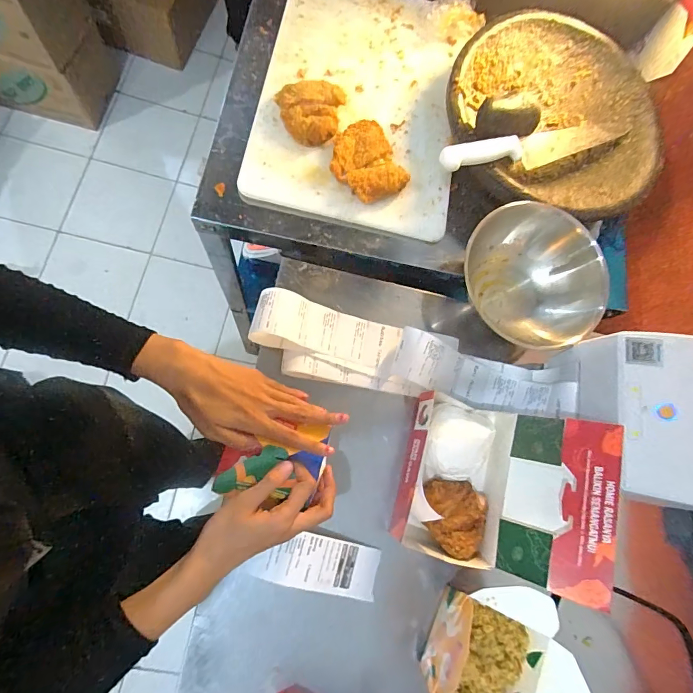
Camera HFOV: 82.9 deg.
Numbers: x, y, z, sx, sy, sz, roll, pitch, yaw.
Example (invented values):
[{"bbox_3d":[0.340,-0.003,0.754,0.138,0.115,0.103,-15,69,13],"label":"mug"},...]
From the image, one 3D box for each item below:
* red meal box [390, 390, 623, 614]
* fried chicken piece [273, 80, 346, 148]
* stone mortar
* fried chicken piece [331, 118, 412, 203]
[{"bbox_3d":[0.165,0.156,0.437,0.178,0.134,0.179,17,74,-5],"label":"red meal box"},{"bbox_3d":[-0.055,-0.337,0.556,0.090,0.026,0.090,14,75,-6],"label":"fried chicken piece"},{"bbox_3d":[0.317,-0.345,0.587,0.334,0.069,0.370,29,74,-2],"label":"stone mortar"},{"bbox_3d":[0.024,-0.259,0.559,0.091,0.032,0.112,-25,82,-14],"label":"fried chicken piece"}]

